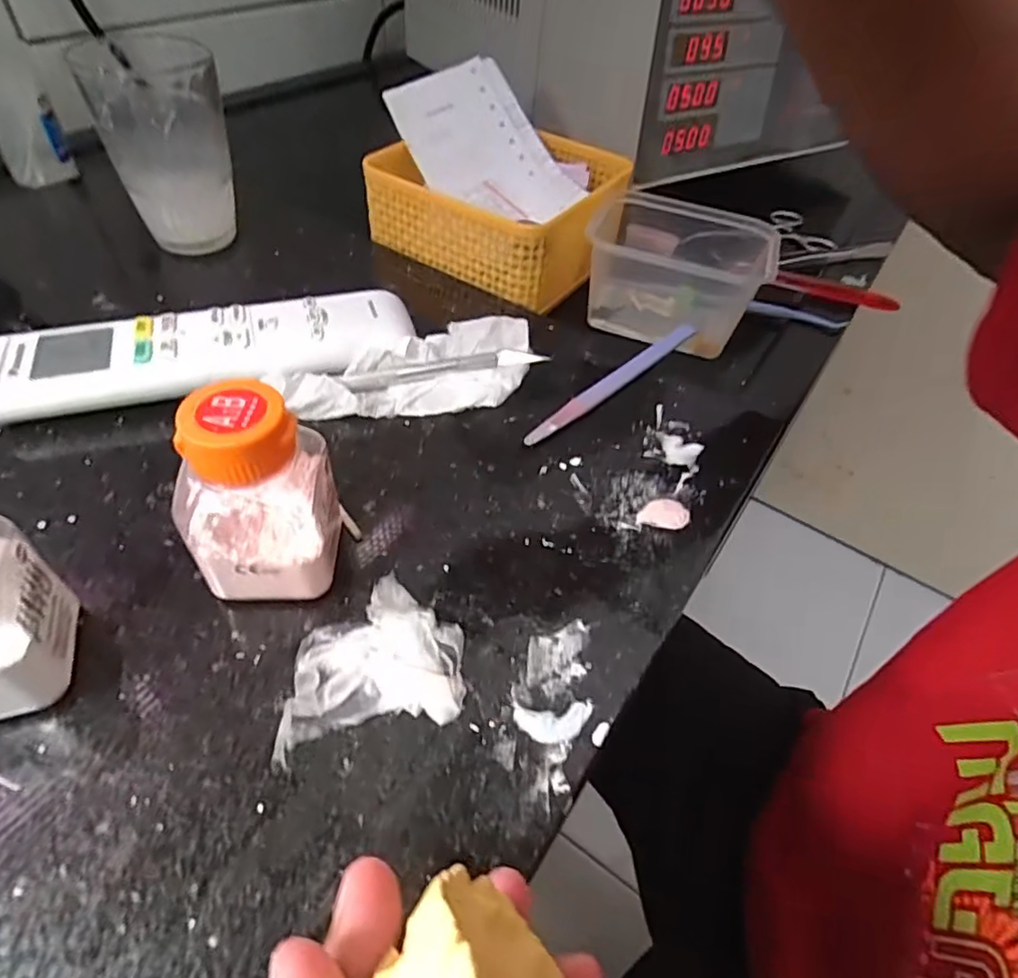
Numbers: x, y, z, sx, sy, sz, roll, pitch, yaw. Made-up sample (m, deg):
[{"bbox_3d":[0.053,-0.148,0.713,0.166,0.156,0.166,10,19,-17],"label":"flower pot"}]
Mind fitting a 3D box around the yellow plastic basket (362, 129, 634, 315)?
[{"bbox_3d":[-0.001,-0.181,0.392,0.140,0.056,0.129,25,50,15],"label":"yellow plastic basket"}]

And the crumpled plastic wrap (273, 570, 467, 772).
[{"bbox_3d":[-0.044,0.054,0.199,0.057,0.006,0.053,-5,49,-11],"label":"crumpled plastic wrap"}]

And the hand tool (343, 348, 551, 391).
[{"bbox_3d":[-0.029,-0.058,0.289,0.095,0.004,0.009,-11,79,-11],"label":"hand tool"}]

